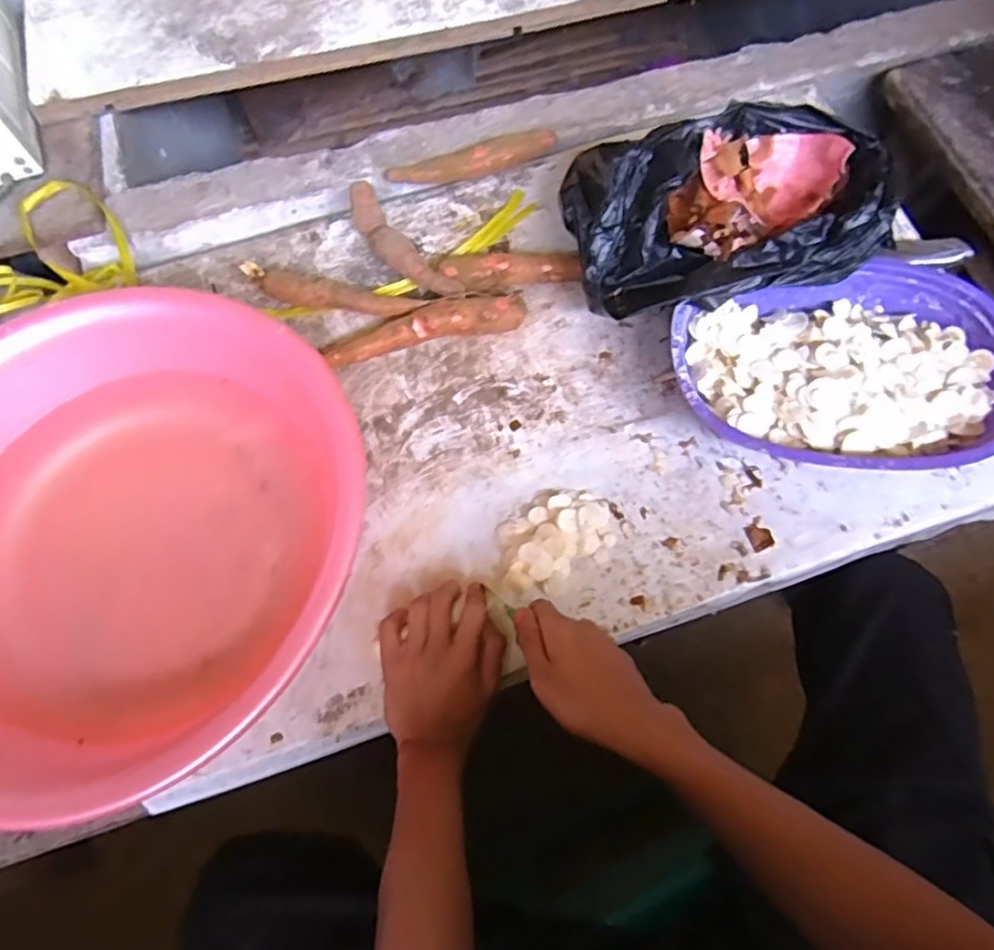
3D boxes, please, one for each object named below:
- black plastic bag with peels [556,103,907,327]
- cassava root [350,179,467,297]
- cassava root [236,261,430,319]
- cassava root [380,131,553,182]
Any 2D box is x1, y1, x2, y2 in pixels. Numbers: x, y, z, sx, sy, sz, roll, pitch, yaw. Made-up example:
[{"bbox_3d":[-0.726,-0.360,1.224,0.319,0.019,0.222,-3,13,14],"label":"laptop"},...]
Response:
[{"bbox_3d":[0.211,-0.248,0.643,0.278,0.129,0.192,1,68,0],"label":"black plastic bag with peels"},{"bbox_3d":[-0.104,-0.246,0.712,0.040,0.037,0.182,-38,72,-14],"label":"cassava root"},{"bbox_3d":[-0.172,-0.190,0.694,0.196,0.034,0.031,10,68,4],"label":"cassava root"},{"bbox_3d":[-0.027,-0.363,0.758,0.198,0.028,0.042,-12,68,-5],"label":"cassava root"}]

